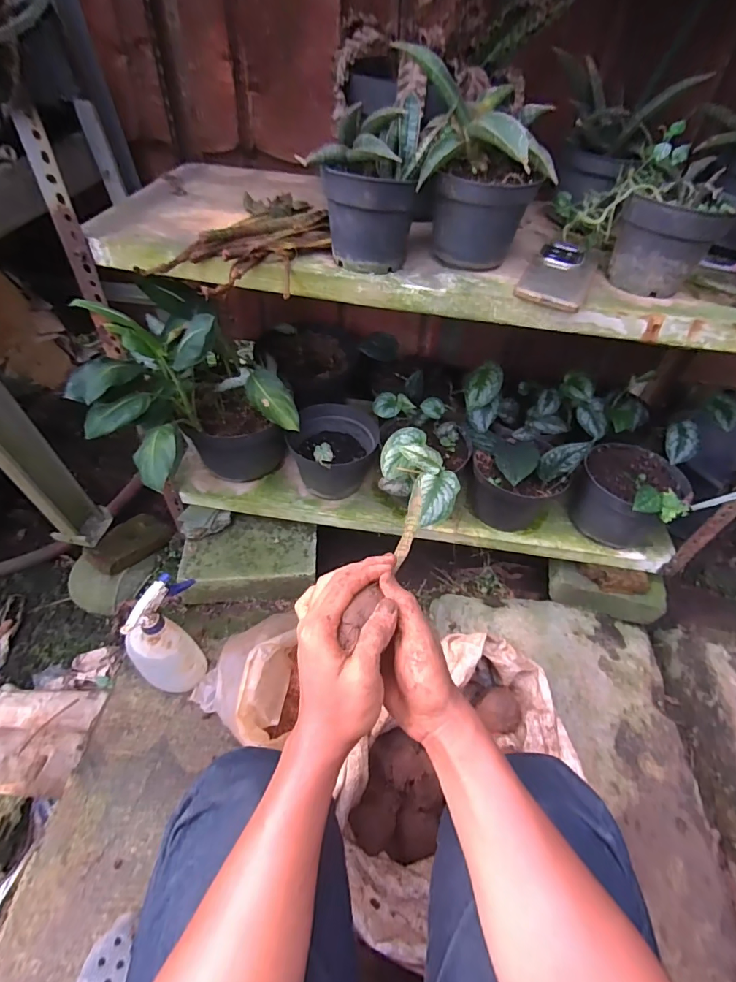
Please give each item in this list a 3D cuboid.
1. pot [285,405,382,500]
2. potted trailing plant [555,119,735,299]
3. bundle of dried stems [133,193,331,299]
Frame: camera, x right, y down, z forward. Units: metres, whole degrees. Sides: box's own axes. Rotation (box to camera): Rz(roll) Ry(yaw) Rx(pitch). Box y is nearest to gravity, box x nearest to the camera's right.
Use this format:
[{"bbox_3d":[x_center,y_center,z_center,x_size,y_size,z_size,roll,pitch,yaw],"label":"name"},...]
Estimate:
[{"bbox_3d":[-0.069,-0.081,0.895,0.157,0.111,0.156,1,49,-1],"label":"pot"},{"bbox_3d":[0.326,-0.333,0.538,0.194,0.131,0.108,37,57,26],"label":"potted trailing plant"},{"bbox_3d":[-0.143,-0.303,0.544,0.140,0.048,0.226,35,56,25],"label":"bundle of dried stems"}]

